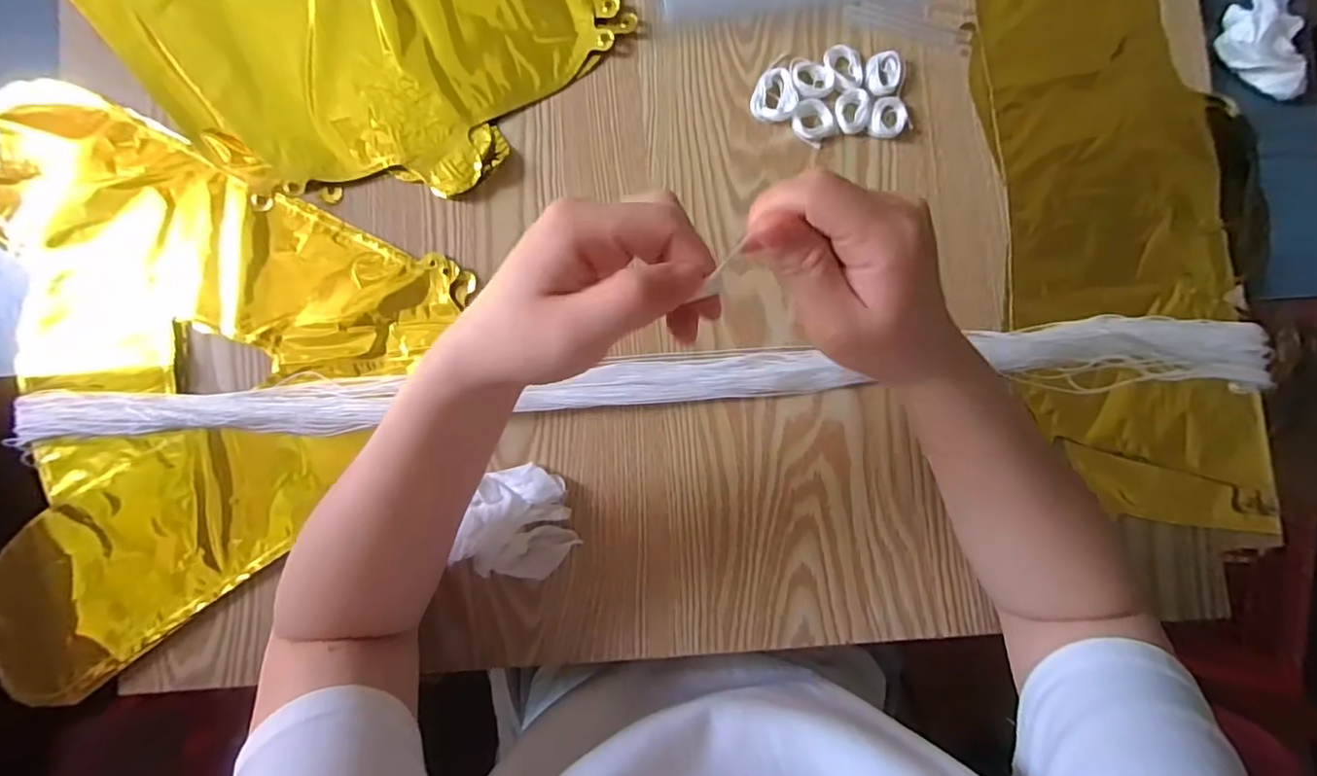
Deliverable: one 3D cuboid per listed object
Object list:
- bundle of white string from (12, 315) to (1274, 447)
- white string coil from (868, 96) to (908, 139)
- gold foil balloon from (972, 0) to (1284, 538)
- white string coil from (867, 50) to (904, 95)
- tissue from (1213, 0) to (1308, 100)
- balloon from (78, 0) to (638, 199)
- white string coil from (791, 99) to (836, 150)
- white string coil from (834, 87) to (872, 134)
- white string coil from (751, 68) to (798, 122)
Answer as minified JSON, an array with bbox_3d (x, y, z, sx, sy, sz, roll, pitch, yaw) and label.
[{"bbox_3d":[-0.003,-0.006,0.381,0.820,0.026,0.045,-3,86,0],"label":"bundle of white string"},{"bbox_3d":[0.157,-0.185,0.398,0.024,0.006,0.029,16,87,1],"label":"white string coil"},{"bbox_3d":[0.313,-0.113,0.391,0.159,0.010,0.409,-4,86,0],"label":"gold foil balloon"},{"bbox_3d":[0.155,-0.216,0.400,0.024,0.006,0.031,5,86,1],"label":"white string coil"},{"bbox_3d":[0.430,-0.250,0.411,0.057,0.021,0.083,1,86,0],"label":"tissue"},{"bbox_3d":[-0.265,-0.276,0.397,0.433,0.019,0.230,25,87,2],"label":"balloon"},{"bbox_3d":[0.106,-0.182,0.397,0.029,0.006,0.026,35,87,2],"label":"white string coil"},{"bbox_3d":[0.133,-0.189,0.397,0.023,0.004,0.030,-4,86,0],"label":"white string coil"},{"bbox_3d":[0.081,-0.200,0.400,0.030,0.007,0.036,24,87,2],"label":"white string coil"}]

